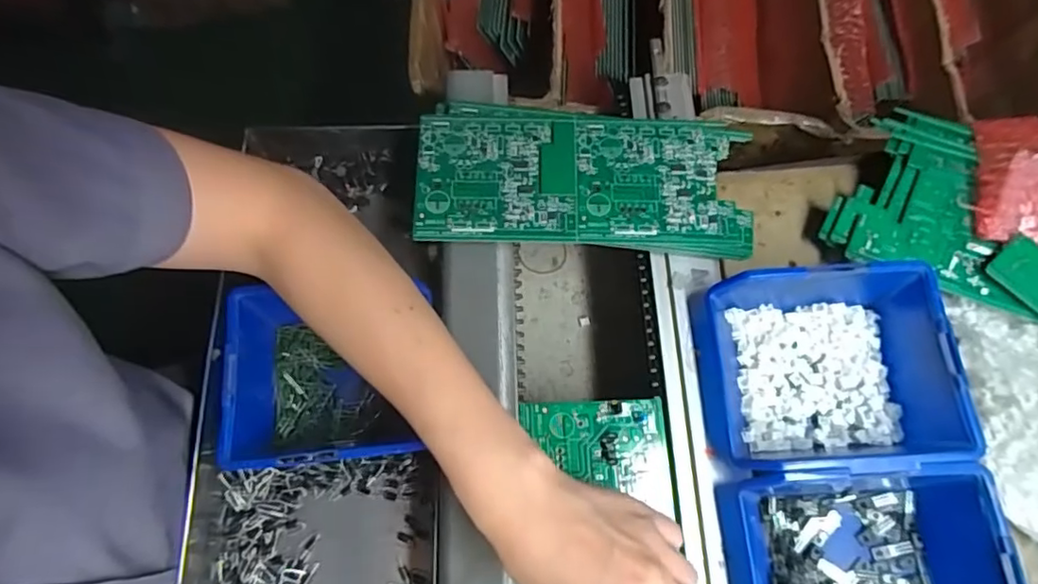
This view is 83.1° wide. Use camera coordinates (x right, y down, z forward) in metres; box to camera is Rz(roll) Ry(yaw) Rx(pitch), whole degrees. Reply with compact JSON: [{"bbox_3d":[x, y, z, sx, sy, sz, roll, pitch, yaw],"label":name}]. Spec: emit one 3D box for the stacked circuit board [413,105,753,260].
[{"bbox_3d":[0.045,-0.078,0.412,0.228,0.017,0.103,5,71,0],"label":"stacked circuit board"}]

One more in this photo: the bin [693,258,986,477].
[{"bbox_3d":[0.192,0.048,0.365,0.141,0.060,0.117,-1,71,-2],"label":"bin"}]

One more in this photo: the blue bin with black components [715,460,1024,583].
[{"bbox_3d":[0.195,0.162,0.328,0.136,0.066,0.119,-3,72,-2],"label":"blue bin with black components"}]

